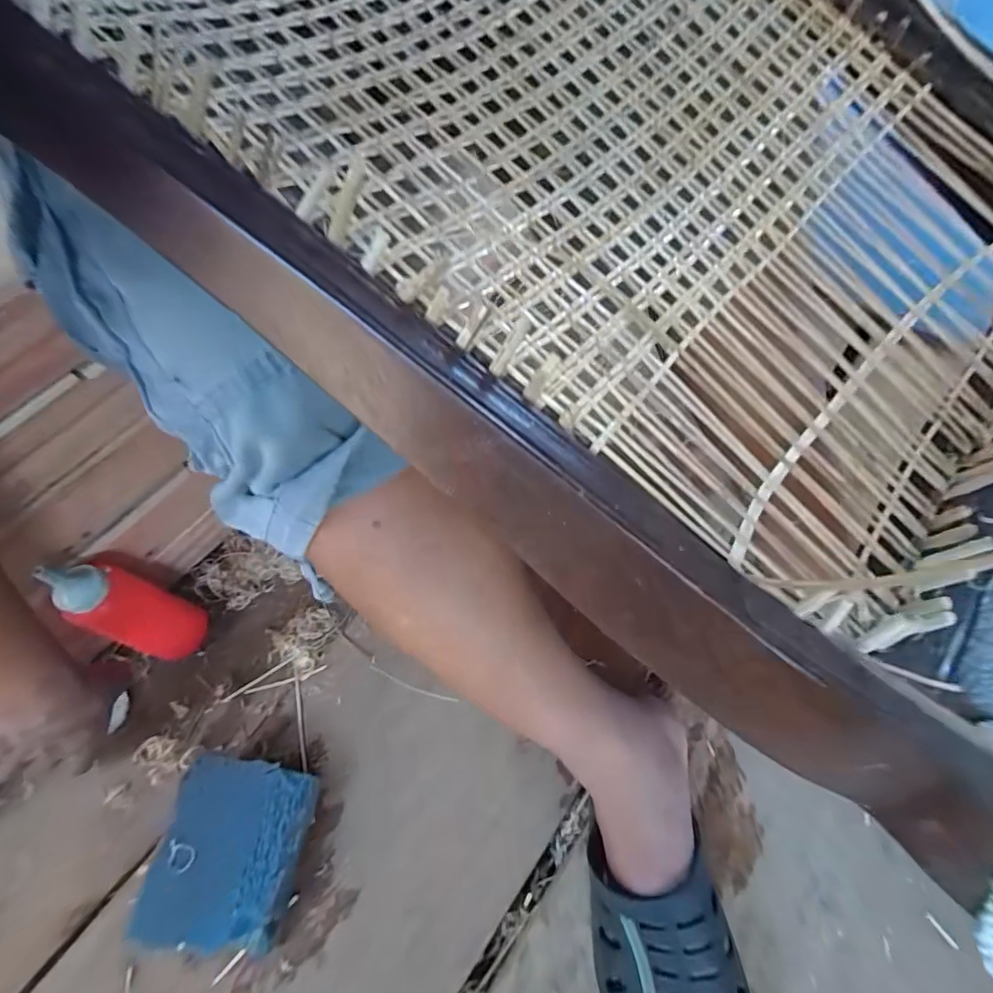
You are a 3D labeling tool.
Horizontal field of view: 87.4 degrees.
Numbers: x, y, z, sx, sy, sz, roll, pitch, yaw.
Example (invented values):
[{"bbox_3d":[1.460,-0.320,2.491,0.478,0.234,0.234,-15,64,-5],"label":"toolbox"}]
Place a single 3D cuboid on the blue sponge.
[{"bbox_3d":[-0.194,0.262,0.387,0.092,0.051,0.115,8,62,5],"label":"blue sponge"}]

